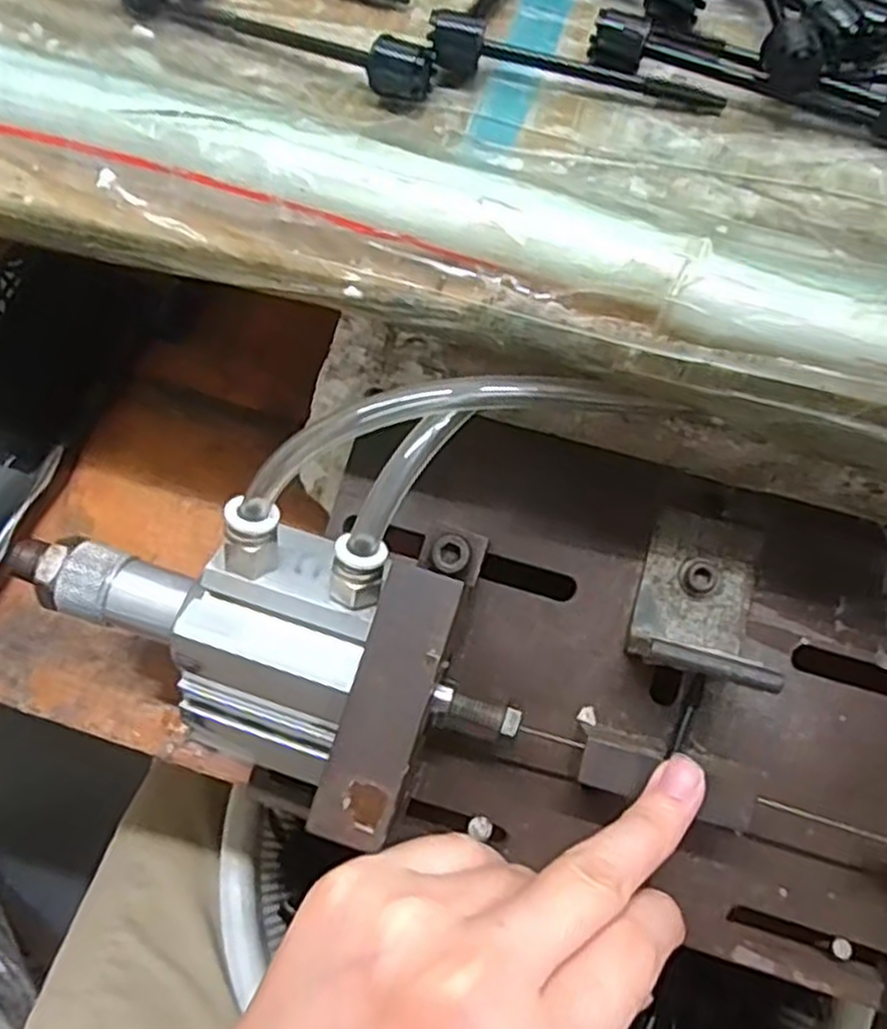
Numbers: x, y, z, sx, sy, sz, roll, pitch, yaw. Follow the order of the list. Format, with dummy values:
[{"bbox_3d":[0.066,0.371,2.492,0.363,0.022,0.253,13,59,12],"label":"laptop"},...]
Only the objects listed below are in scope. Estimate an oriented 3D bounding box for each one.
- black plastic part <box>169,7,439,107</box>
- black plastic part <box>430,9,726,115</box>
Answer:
[{"bbox_3d":[-0.042,-0.142,0.231,0.086,0.014,0.018,28,68,11],"label":"black plastic part"},{"bbox_3d":[0.040,-0.133,0.228,0.086,0.015,0.020,8,66,2],"label":"black plastic part"}]

